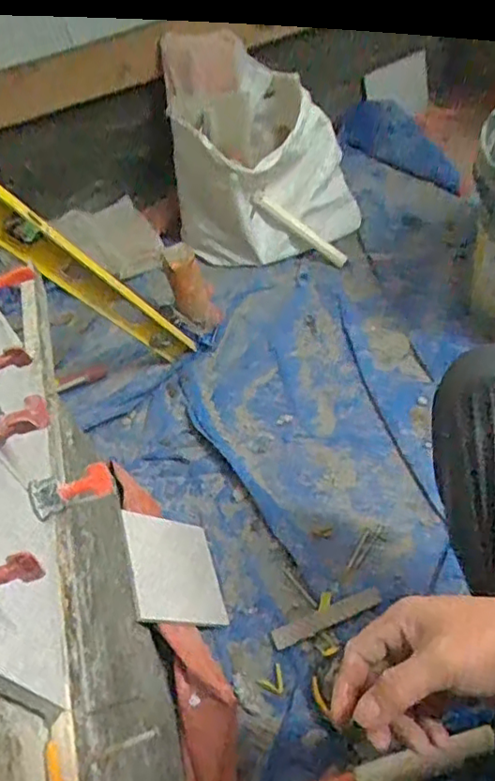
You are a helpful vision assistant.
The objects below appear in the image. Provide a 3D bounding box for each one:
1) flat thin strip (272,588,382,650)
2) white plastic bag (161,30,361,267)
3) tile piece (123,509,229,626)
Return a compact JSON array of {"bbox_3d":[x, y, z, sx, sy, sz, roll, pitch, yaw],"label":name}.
[{"bbox_3d":[0.104,0.296,0.788,0.149,0.007,0.025,-24,50,-1],"label":"flat thin strip"},{"bbox_3d":[0.026,-0.454,1.189,0.351,0.345,0.276,-10,50,3],"label":"white plastic bag"},{"bbox_3d":[-0.098,0.237,0.804,0.012,0.142,0.149,-42,46,28],"label":"tile piece"}]

